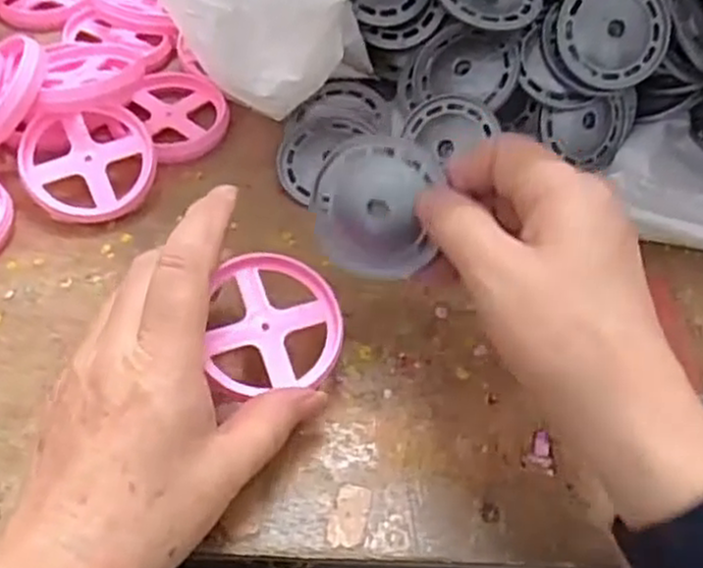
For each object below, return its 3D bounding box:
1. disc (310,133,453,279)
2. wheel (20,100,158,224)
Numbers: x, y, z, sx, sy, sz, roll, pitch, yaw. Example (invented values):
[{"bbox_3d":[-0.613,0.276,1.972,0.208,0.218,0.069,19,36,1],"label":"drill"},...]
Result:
[{"bbox_3d":[0.009,-0.031,0.316,0.049,0.056,0.004,7,12,9],"label":"disc"},{"bbox_3d":[-0.132,-0.062,0.390,0.063,0.007,0.061,2,80,-12],"label":"wheel"}]

